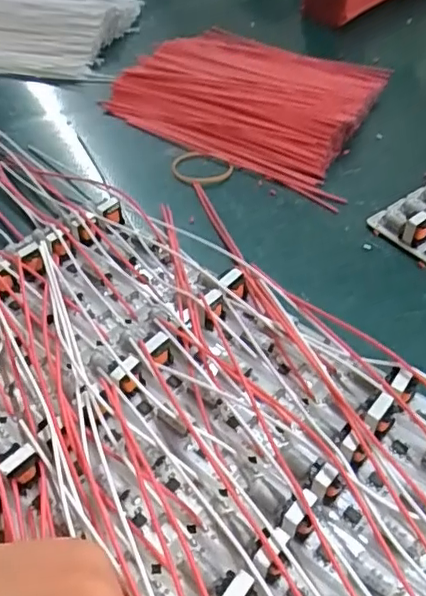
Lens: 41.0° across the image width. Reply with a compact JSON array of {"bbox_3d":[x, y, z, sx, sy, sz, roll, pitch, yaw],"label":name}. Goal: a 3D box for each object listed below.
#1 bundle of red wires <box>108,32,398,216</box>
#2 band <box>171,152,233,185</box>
[{"bbox_3d":[0.027,-0.129,0.349,0.155,0.013,0.143,25,52,22],"label":"bundle of red wires"},{"bbox_3d":[-0.007,-0.070,0.307,0.031,0.004,0.027,33,55,28],"label":"band"}]

